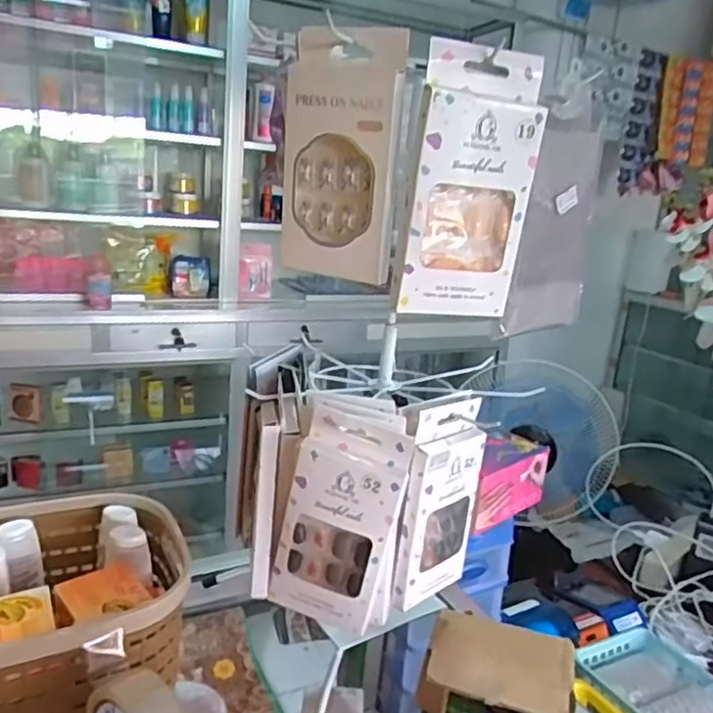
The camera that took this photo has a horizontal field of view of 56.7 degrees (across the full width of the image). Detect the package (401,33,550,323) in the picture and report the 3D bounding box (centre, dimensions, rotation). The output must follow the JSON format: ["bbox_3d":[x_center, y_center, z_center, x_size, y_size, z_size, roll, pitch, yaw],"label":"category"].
[{"bbox_3d":[0.063,-0.094,0.365,0.068,0.141,0.014,2,18,-18],"label":"package"}]

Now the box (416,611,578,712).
[{"bbox_3d":[0.099,0.236,0.474,0.100,0.058,0.072,8,15,12],"label":"box"}]

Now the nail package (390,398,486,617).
[{"bbox_3d":[0.060,0.101,0.459,0.024,0.133,0.071,18,20,39],"label":"nail package"}]

